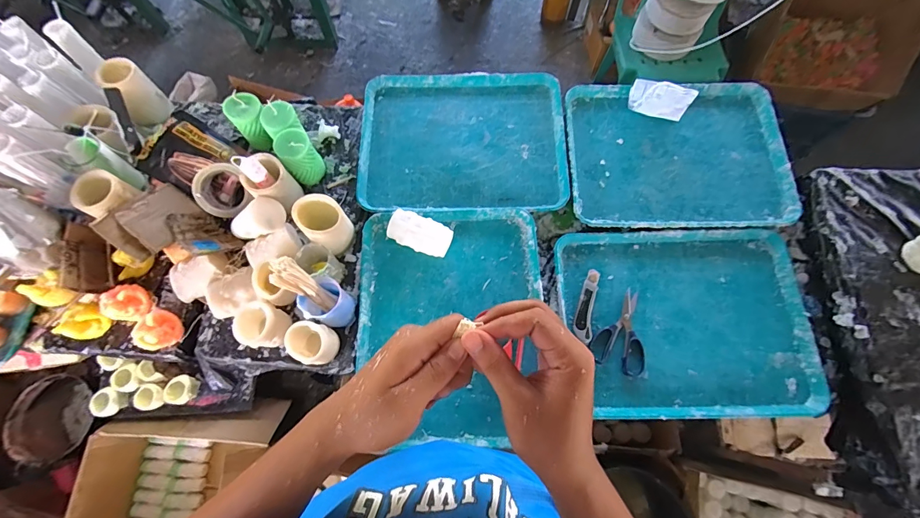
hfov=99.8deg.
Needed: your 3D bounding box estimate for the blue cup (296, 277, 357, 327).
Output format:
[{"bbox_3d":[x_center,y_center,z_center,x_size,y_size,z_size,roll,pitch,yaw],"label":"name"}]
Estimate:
[{"bbox_3d":[-0.235,0.081,0.699,0.073,0.088,0.074,0,72,1],"label":"blue cup"}]

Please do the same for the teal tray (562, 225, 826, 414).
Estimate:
[{"bbox_3d":[0.412,0.109,0.716,0.420,0.025,0.335,-1,72,1],"label":"teal tray"}]

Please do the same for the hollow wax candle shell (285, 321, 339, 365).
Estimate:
[{"bbox_3d":[-0.258,0.152,0.692,0.069,0.097,0.066,14,73,6],"label":"hollow wax candle shell"}]

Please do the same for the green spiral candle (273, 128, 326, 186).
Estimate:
[{"bbox_3d":[-0.330,-0.211,0.805,0.067,0.097,0.072,0,72,1],"label":"green spiral candle"}]

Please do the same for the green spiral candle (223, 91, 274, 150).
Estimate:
[{"bbox_3d":[-0.440,-0.290,0.820,0.070,0.102,0.074,3,72,2],"label":"green spiral candle"}]

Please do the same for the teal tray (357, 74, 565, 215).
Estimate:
[{"bbox_3d":[0.006,-0.265,0.850,0.434,0.020,0.342,1,72,2],"label":"teal tray"}]

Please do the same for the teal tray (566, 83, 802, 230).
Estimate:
[{"bbox_3d":[0.458,-0.223,0.829,0.433,0.032,0.342,1,72,2],"label":"teal tray"}]

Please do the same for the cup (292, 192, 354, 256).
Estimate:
[{"bbox_3d":[-0.255,-0.066,0.735,0.088,0.095,0.077,41,77,13],"label":"cup"}]

